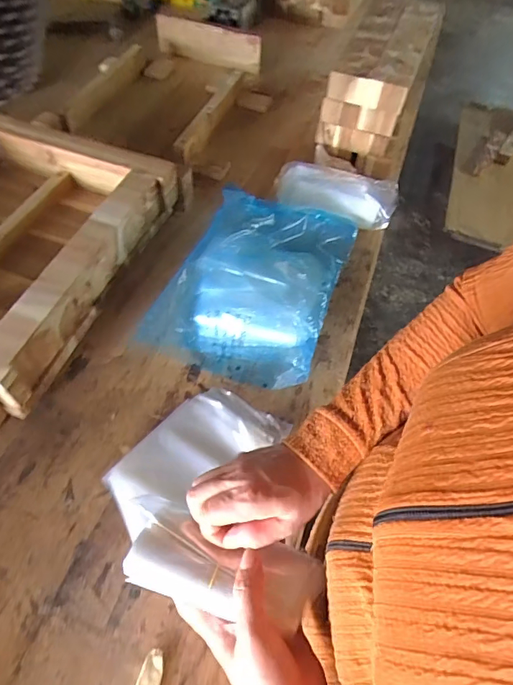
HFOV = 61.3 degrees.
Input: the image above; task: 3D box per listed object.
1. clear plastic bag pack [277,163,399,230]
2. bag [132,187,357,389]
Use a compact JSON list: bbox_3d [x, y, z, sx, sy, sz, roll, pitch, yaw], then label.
[{"bbox_3d":[0.133,-0.249,0.726,0.201,0.044,0.088,11,57,4],"label":"clear plastic bag pack"},{"bbox_3d":[0.003,-0.097,0.634,0.216,0.059,0.306,19,58,7],"label":"bag"}]

